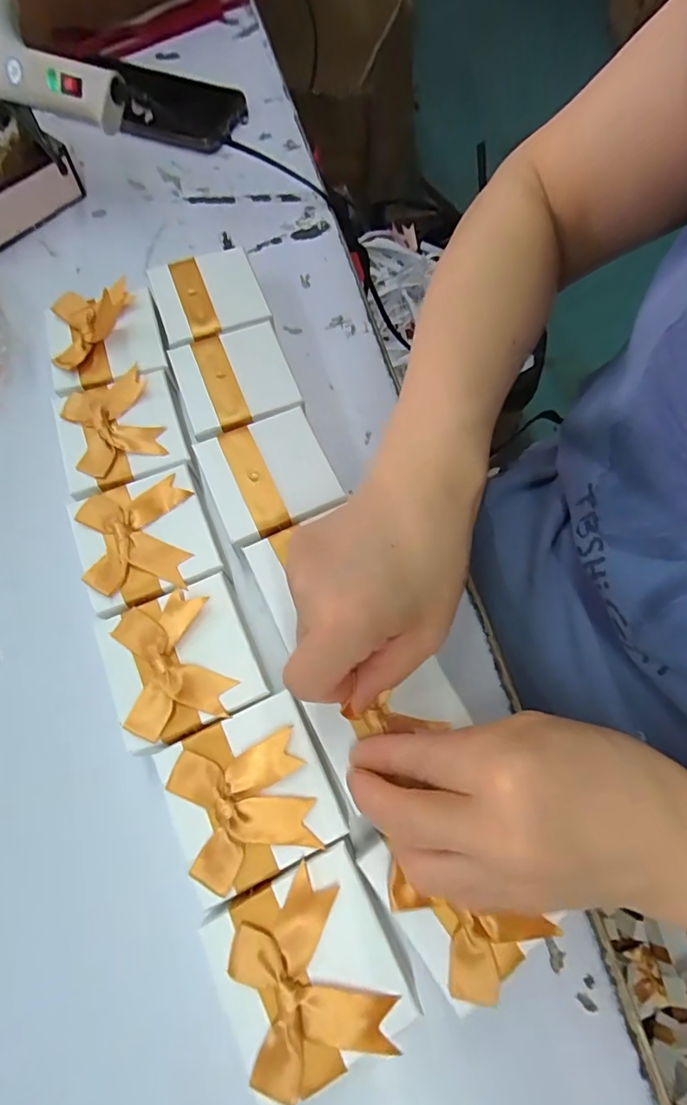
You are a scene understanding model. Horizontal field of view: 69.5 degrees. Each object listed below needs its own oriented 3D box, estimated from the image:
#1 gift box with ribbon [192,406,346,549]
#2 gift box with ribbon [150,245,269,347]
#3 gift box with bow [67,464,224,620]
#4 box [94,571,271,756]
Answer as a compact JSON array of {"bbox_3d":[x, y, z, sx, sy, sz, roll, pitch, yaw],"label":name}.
[{"bbox_3d":[-0.044,-0.042,0.295,0.068,0.027,0.071,-22,71,-10],"label":"gift box with ribbon"},{"bbox_3d":[-0.091,-0.170,0.342,0.069,0.027,0.072,-18,70,-9],"label":"gift box with ribbon"},{"bbox_3d":[-0.109,-0.005,0.279,0.067,0.032,0.071,-20,71,-9],"label":"gift box with bow"},{"bbox_3d":[-0.083,0.057,0.257,0.071,0.035,0.074,-22,71,-10],"label":"box"}]

